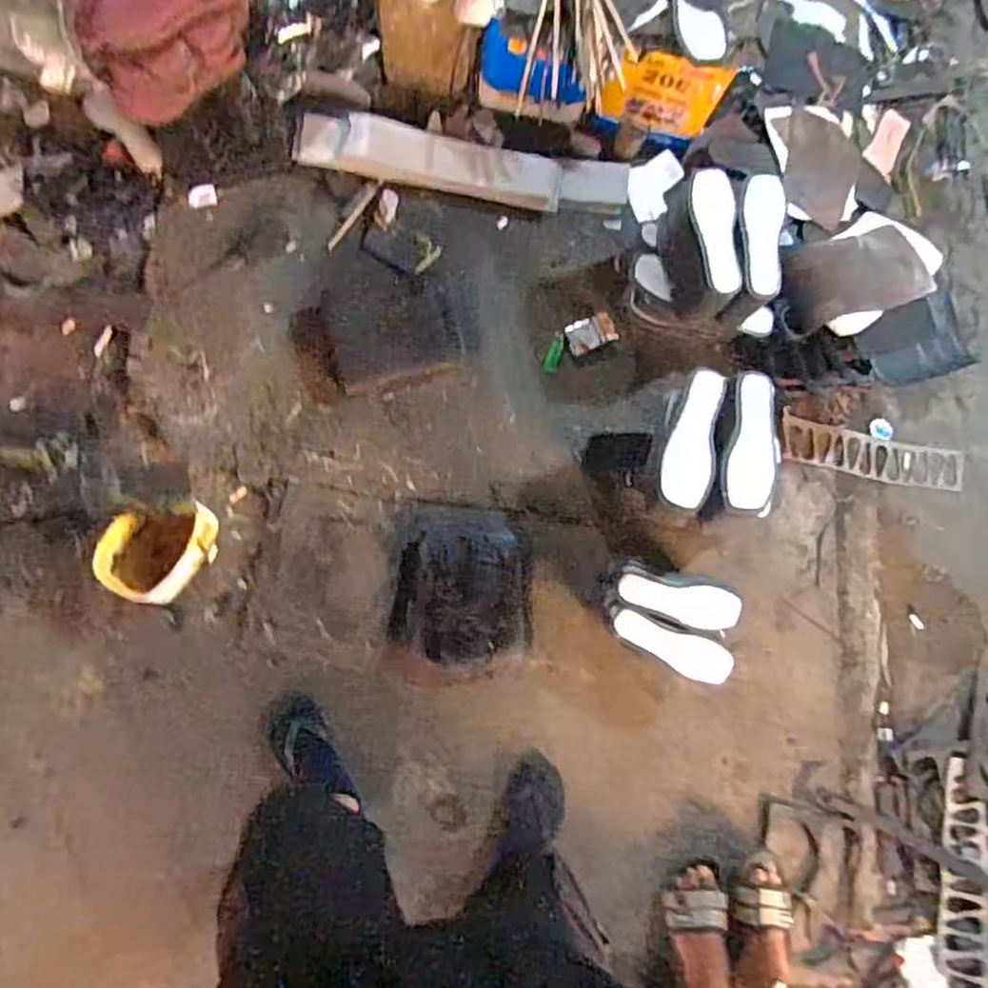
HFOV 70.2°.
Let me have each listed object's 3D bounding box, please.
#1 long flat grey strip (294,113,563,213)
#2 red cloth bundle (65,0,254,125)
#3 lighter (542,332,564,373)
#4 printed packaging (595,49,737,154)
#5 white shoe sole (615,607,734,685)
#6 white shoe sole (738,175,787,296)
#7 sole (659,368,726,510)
[{"bbox_3d":[-0.131,-0.695,1.470,0.553,0.045,0.115,7,82,-4],"label":"long flat grey strip"},{"bbox_3d":[-0.540,-0.786,1.173,0.299,0.222,0.198,-18,86,-6],"label":"red cloth bundle"},{"bbox_3d":[0.128,-0.297,1.481,0.030,0.009,0.089,17,96,-3],"label":"lighter"},{"bbox_3d":[0.341,-0.797,1.415,0.232,0.211,0.074,13,81,-3],"label":"printed packaging"},{"bbox_3d":[0.317,0.272,1.247,0.212,0.031,0.069,23,79,0],"label":"white shoe sole"},{"bbox_3d":[0.465,-0.454,1.223,0.077,0.035,0.213,3,80,-4],"label":"white shoe sole"},{"bbox_3d":[0.329,-0.094,1.164,0.080,0.027,0.235,10,88,27],"label":"sole"}]

